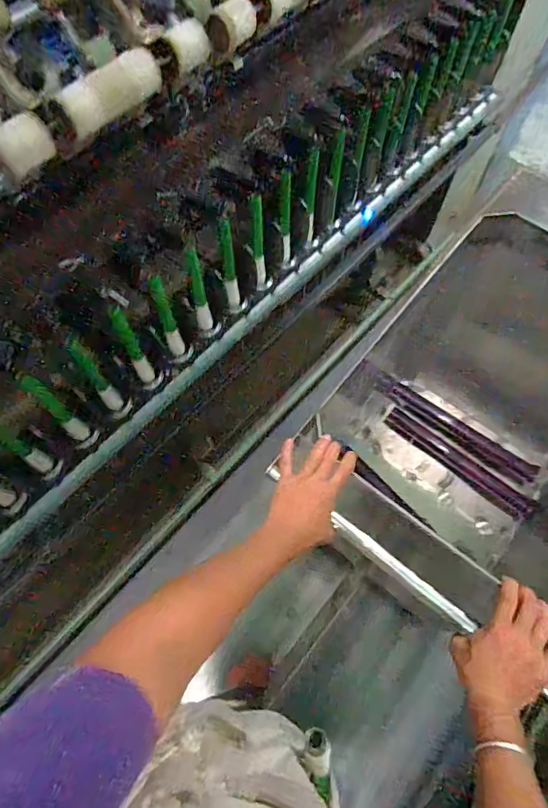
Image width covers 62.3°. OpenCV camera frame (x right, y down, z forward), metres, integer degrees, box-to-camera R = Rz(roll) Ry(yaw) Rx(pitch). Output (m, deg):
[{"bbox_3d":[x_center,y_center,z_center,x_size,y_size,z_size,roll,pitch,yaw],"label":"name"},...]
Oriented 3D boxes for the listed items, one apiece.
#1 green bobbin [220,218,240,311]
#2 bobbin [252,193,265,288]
[{"bbox_3d":[-0.075,-0.232,0.770,0.021,0.154,0.017,-5,34,-1],"label":"green bobbin"},{"bbox_3d":[-0.026,-0.279,0.791,0.018,0.155,0.016,-2,36,1],"label":"bobbin"}]

